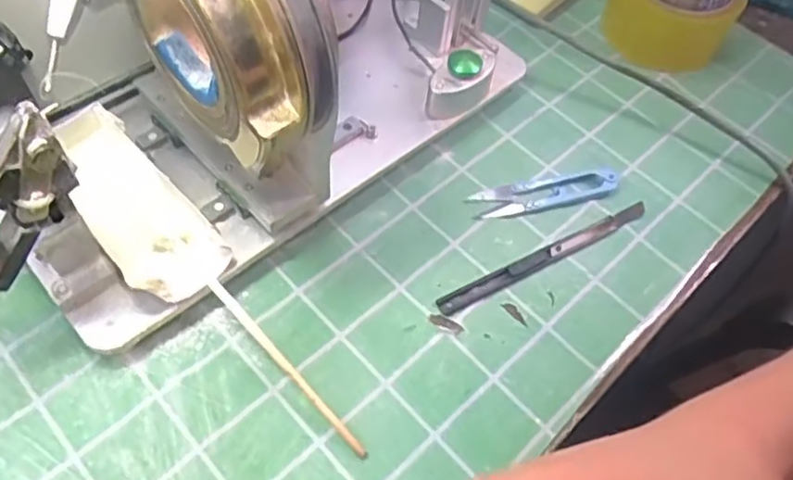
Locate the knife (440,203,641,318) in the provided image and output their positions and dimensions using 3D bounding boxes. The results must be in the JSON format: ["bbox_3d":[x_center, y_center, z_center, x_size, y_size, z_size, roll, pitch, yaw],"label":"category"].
[{"bbox_3d":[0.096,0.009,0.411,0.158,0.007,0.012,-24,63,-18],"label":"knife"}]

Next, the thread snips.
[{"bbox_3d":[0.100,-0.033,0.436,0.101,0.011,0.025,-11,59,-11],"label":"thread snips"}]

